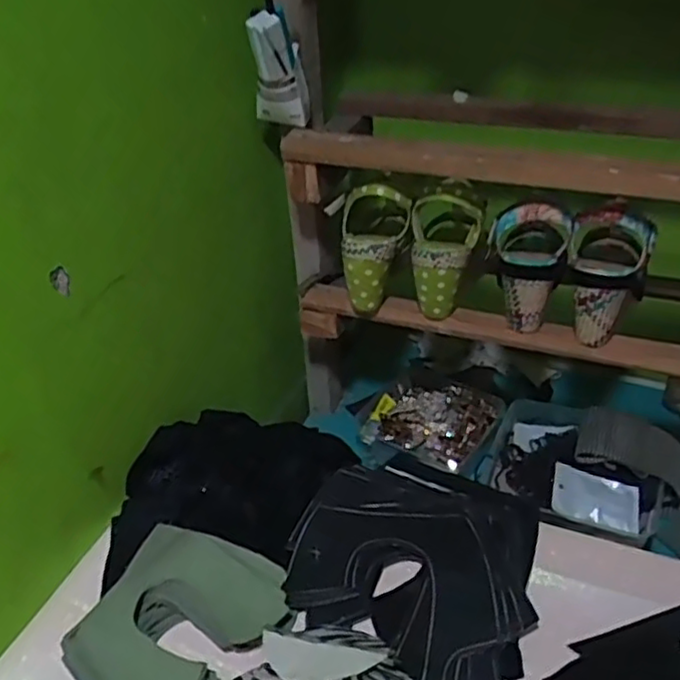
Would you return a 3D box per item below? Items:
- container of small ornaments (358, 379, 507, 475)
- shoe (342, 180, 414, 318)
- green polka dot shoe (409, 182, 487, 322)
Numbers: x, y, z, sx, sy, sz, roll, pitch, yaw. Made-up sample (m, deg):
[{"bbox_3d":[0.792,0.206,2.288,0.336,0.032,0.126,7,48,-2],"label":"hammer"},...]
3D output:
[{"bbox_3d":[0.123,0.106,0.938,0.151,0.040,0.146,18,39,27],"label":"container of small ornaments"},{"bbox_3d":[0.041,-0.109,0.809,0.078,0.134,0.086,0,34,4],"label":"shoe"},{"bbox_3d":[0.107,-0.100,0.774,0.079,0.148,0.058,13,6,21],"label":"green polka dot shoe"}]

